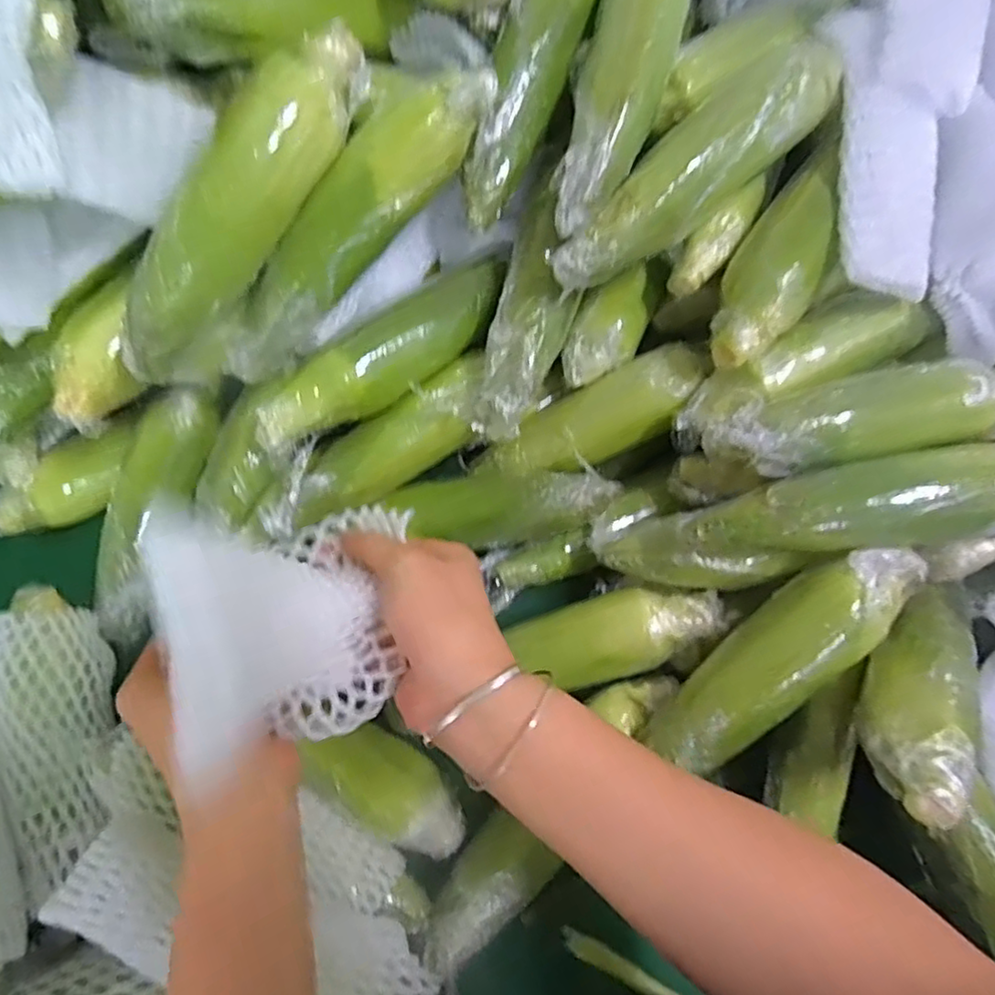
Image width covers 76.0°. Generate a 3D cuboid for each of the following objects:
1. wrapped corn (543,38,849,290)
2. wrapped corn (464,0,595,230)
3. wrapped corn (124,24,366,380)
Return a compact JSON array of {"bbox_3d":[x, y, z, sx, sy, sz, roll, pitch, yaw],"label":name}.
[{"bbox_3d":[0.131,-0.210,0.406,0.058,0.047,0.228,43,77,13],"label":"wrapped corn"},{"bbox_3d":[0.027,-0.300,0.421,0.047,0.041,0.238,22,91,7],"label":"wrapped corn"},{"bbox_3d":[-0.151,-0.172,0.378,0.051,0.069,0.233,34,95,11],"label":"wrapped corn"}]

